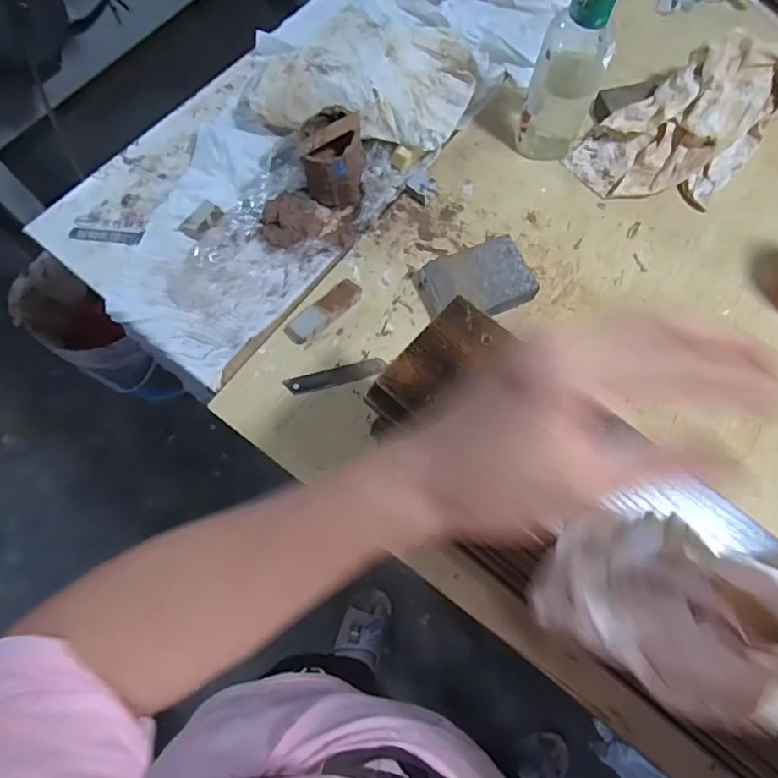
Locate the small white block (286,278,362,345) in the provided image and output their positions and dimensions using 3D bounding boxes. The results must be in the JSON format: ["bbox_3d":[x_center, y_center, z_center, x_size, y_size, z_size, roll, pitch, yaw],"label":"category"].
[{"bbox_3d":[-0.065,-0.076,0.514,0.082,0.022,0.027,-41,77,-11],"label":"small white block"}]

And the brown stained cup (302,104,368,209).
[{"bbox_3d":[-0.058,-0.244,0.543,0.058,0.072,0.070,3,73,2],"label":"brown stained cup"}]

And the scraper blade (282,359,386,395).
[{"bbox_3d":[-0.050,-0.012,0.500,0.096,0.004,0.018,-15,73,-9],"label":"scraper blade"}]

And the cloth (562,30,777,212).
[{"bbox_3d":[0.332,-0.294,0.556,0.167,0.080,0.226,39,77,11],"label":"cloth"}]

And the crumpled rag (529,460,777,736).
[{"bbox_3d":[0.149,0.086,0.221,0.056,0.196,0.086,-8,69,-39],"label":"crumpled rag"}]

